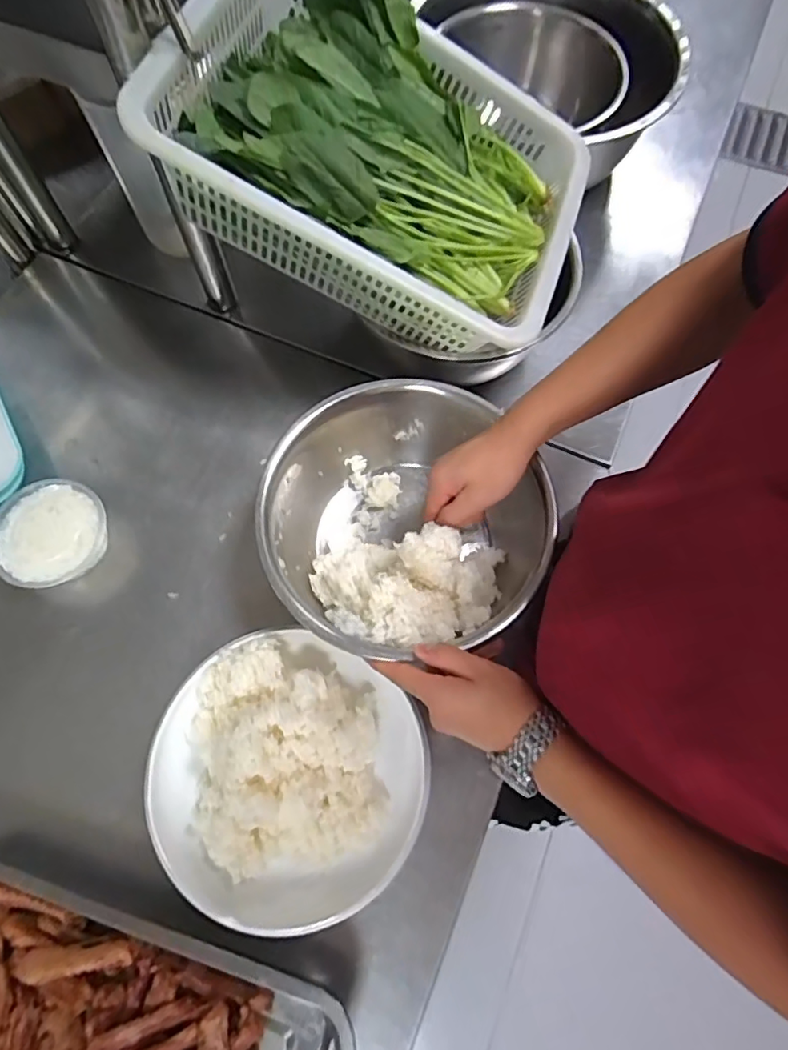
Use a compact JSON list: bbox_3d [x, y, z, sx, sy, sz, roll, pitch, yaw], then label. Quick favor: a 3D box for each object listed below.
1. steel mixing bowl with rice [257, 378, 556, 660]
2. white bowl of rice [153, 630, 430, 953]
[{"bbox_3d":[0.008,-0.003,0.566,0.263,0.132,0.258,0,70,-1],"label":"steel mixing bowl with rice"},{"bbox_3d":[-0.096,0.221,0.499,0.230,0.093,0.229,0,70,-1],"label":"white bowl of rice"}]

